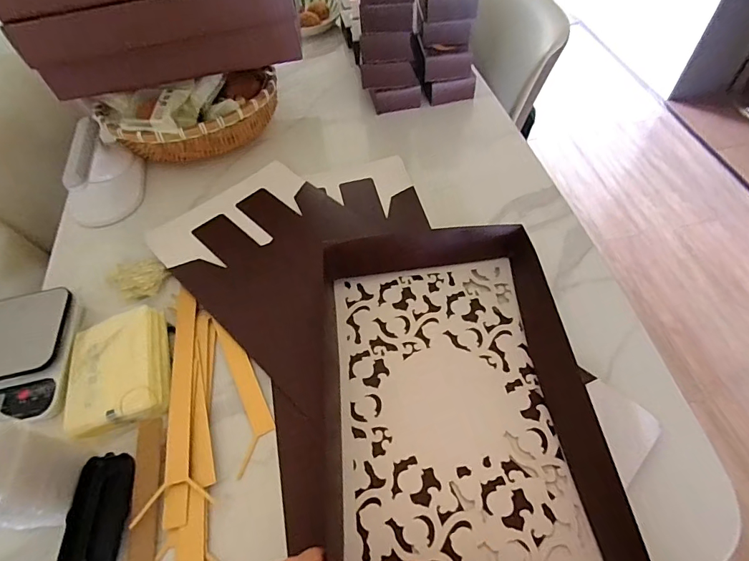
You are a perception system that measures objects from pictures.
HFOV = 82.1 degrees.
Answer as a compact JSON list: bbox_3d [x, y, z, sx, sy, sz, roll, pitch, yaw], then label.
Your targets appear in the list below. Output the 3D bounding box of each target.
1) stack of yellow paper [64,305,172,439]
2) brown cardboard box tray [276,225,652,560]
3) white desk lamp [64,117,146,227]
[{"bbox_3d":[-0.310,0.106,0.517,0.116,0.022,0.147,-18,57,-10],"label":"stack of yellow paper"},{"bbox_3d":[0.058,0.114,0.476,0.310,0.067,0.425,-6,53,-1],"label":"brown cardboard box tray"},{"bbox_3d":[-0.447,-0.173,0.695,0.106,0.094,0.159,-8,55,-3],"label":"white desk lamp"}]

